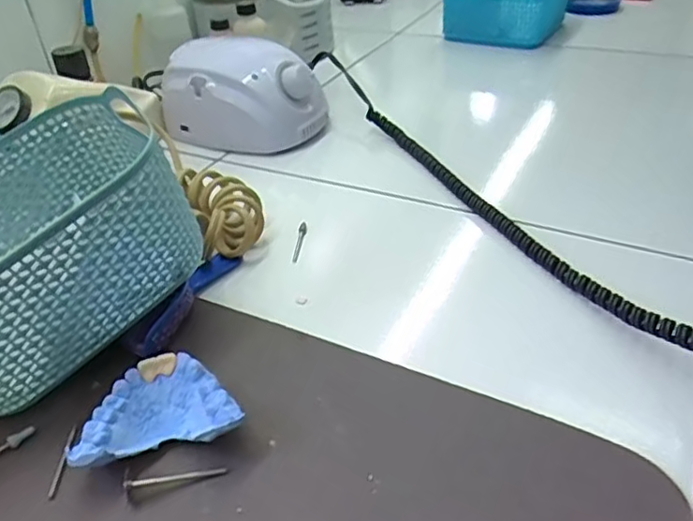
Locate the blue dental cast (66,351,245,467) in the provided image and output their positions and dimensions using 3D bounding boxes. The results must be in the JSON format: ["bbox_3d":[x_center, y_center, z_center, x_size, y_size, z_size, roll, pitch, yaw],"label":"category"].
[{"bbox_3d":[-0.089,0.075,0.289,0.072,0.026,0.052,-11,37,-9],"label":"blue dental cast"}]

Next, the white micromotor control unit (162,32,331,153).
[{"bbox_3d":[-0.095,-0.154,0.565,0.148,0.080,0.100,19,53,18],"label":"white micromotor control unit"}]

